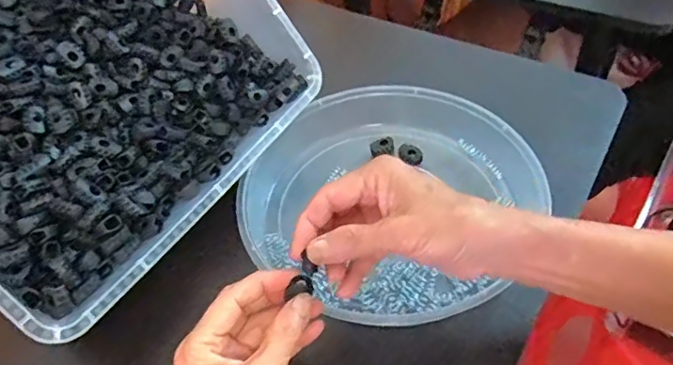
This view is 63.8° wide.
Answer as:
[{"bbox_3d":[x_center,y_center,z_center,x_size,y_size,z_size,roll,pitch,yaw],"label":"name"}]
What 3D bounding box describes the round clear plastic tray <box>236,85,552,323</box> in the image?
[{"bbox_3d":[0.037,0.005,0.439,0.227,0.053,0.222,-2,48,2],"label":"round clear plastic tray"}]

